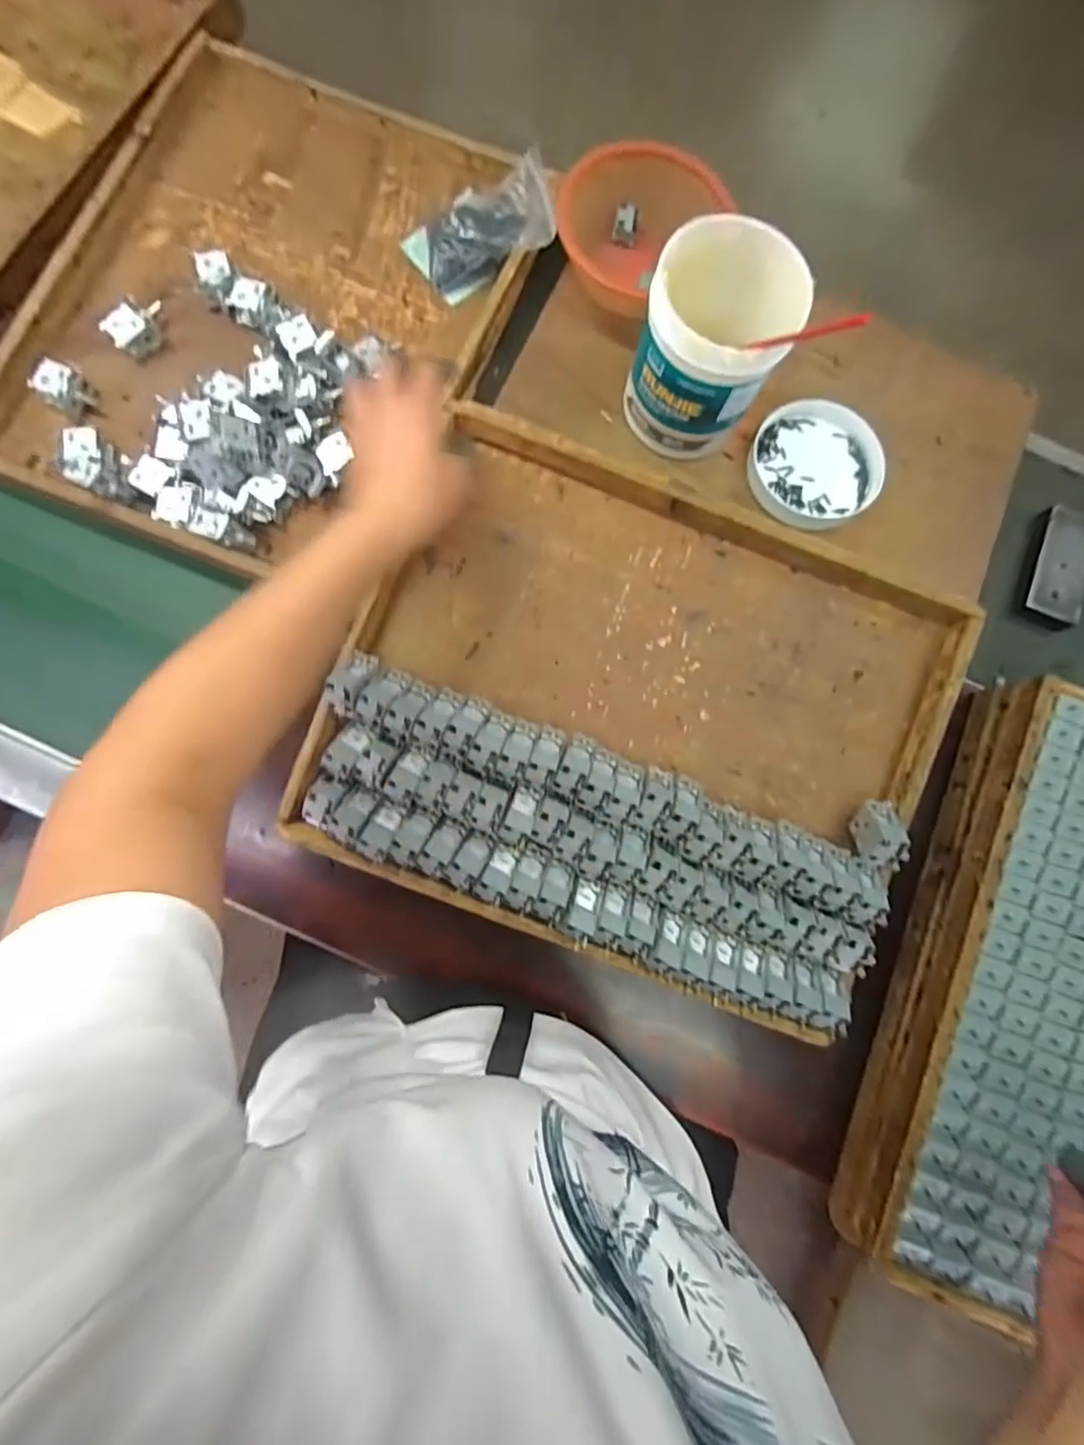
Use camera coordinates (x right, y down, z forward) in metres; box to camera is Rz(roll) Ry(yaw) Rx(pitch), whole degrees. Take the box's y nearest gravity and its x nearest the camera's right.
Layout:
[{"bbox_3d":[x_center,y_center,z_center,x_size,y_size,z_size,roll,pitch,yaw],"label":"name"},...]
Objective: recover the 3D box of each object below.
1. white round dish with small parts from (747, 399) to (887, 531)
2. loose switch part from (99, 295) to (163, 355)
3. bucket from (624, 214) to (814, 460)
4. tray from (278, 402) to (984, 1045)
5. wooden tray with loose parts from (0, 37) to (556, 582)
[{"bbox_3d":[0.266,-0.255,0.564,0.118,0.032,0.119,1,81,-4],"label":"white round dish with small parts"},{"bbox_3d":[-0.392,-0.386,0.558,0.036,0.024,0.057,34,81,2],"label":"loose switch part"},{"bbox_3d":[0.139,-0.319,0.499,0.111,0.141,0.111,1,81,-4],"label":"bucket"},{"bbox_3d":[0.078,-0.006,0.493,0.501,0.046,0.396,22,81,0],"label":"tray"},{"bbox_3d":[-0.267,-0.396,0.561,0.402,0.058,0.500,25,81,0],"label":"wooden tray with loose parts"}]

